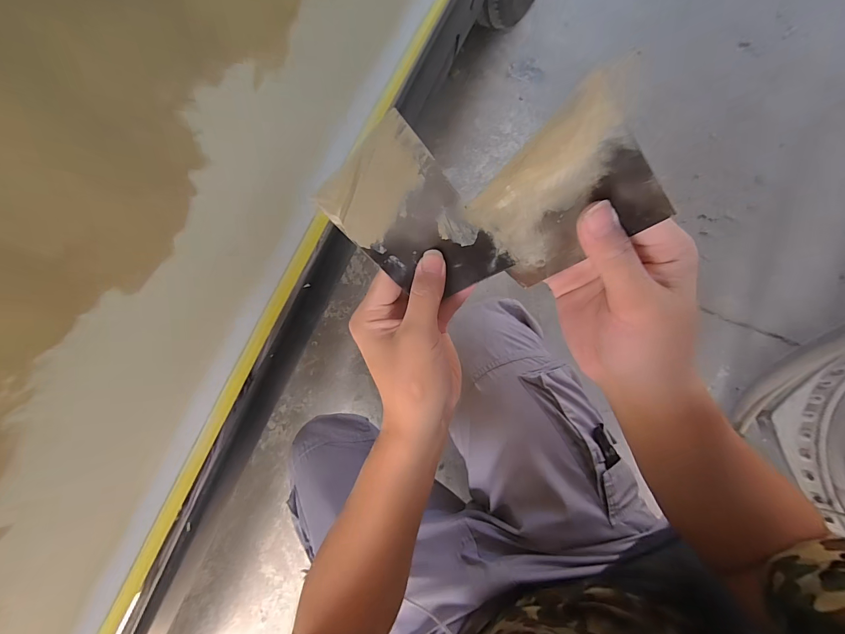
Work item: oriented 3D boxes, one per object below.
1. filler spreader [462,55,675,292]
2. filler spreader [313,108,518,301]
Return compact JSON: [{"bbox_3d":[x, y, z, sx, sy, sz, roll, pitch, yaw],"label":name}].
[{"bbox_3d":[0.076,-0.062,0.203,0.073,0.129,0.004,39,68,-9],"label":"filler spreader"},{"bbox_3d":[-0.004,-0.060,0.241,0.072,0.008,0.119,-41,114,7],"label":"filler spreader"}]

